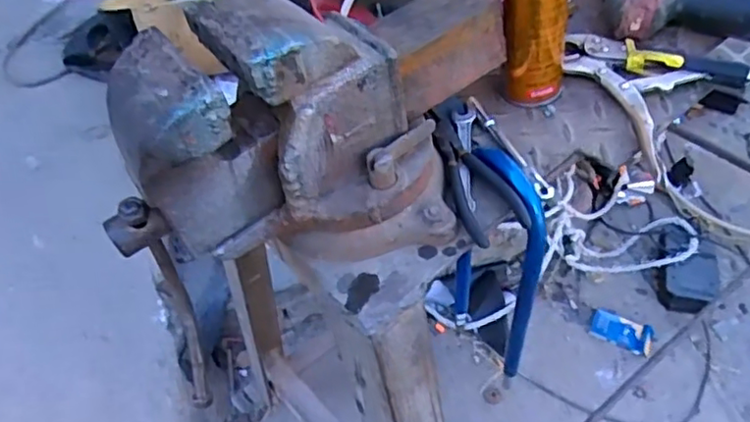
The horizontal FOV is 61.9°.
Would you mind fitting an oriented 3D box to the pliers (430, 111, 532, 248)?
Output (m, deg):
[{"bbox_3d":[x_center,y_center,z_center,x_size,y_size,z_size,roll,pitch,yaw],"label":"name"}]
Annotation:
[{"bbox_3d":[0.085,-0.034,0.544,0.053,0.021,0.140,-15,49,-8],"label":"pliers"}]

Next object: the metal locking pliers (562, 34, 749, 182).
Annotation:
[{"bbox_3d":[0.241,-0.126,0.583,0.133,0.032,0.169,-30,53,-20],"label":"metal locking pliers"}]

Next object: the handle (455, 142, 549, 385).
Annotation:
[{"bbox_3d":[0.124,0.060,0.647,0.022,0.300,0.117,-26,51,-17],"label":"handle"}]

